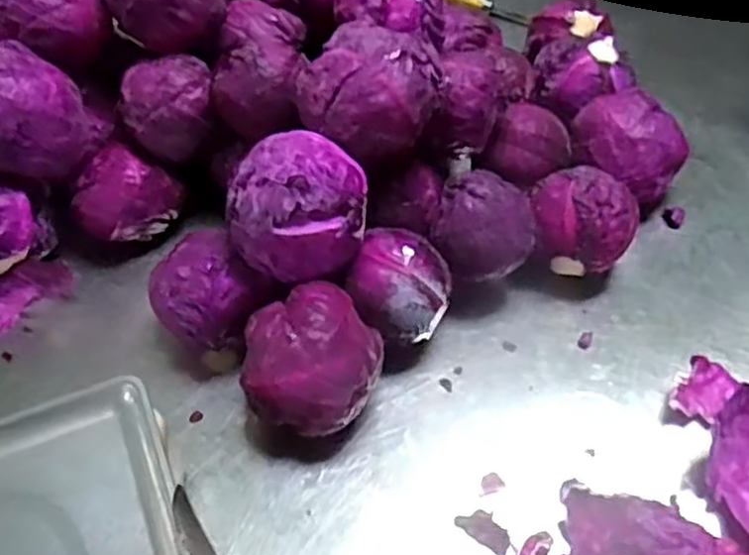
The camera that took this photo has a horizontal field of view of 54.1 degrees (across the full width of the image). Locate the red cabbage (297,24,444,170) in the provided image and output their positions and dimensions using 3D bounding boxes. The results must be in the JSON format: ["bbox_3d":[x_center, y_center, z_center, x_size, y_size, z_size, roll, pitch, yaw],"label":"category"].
[{"bbox_3d":[-0.004,-0.153,0.617,0.096,0.092,0.105,28,54,24],"label":"red cabbage"}]

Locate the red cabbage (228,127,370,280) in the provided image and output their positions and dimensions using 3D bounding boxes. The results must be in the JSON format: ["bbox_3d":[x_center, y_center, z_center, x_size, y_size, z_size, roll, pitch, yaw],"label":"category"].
[{"bbox_3d":[-0.061,-0.055,0.583,0.105,0.084,0.090,7,48,7],"label":"red cabbage"}]

